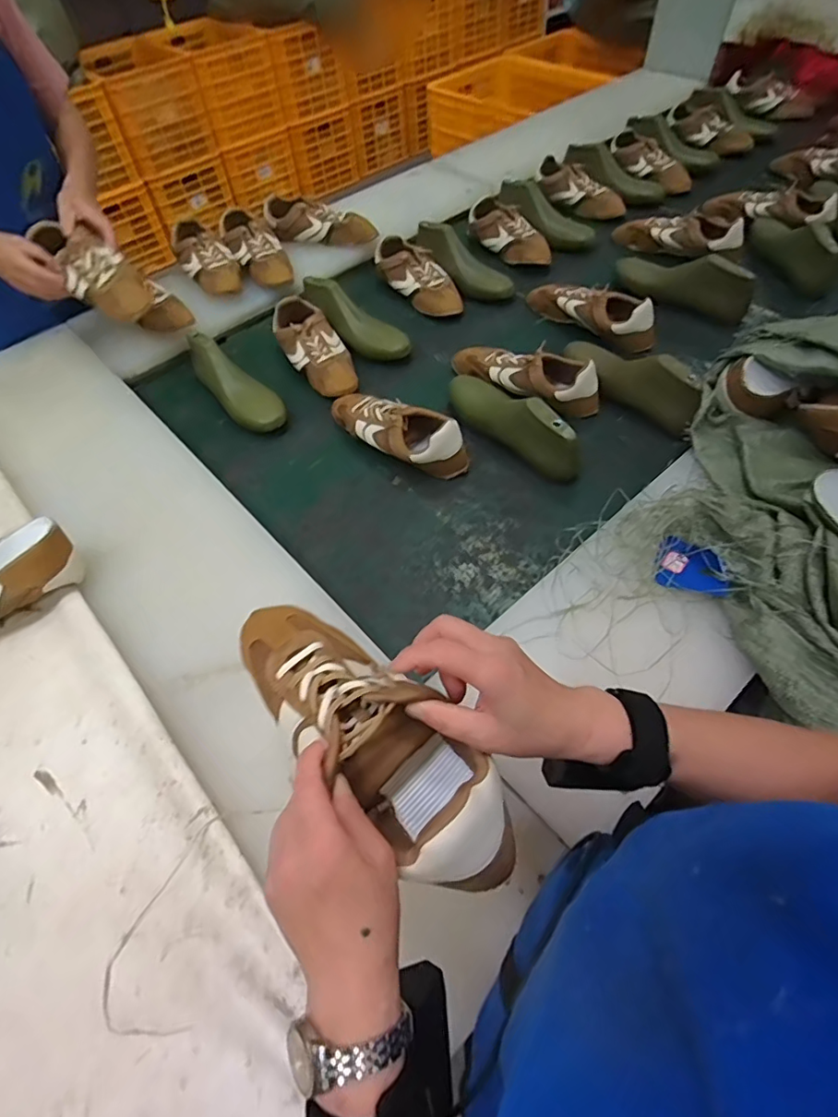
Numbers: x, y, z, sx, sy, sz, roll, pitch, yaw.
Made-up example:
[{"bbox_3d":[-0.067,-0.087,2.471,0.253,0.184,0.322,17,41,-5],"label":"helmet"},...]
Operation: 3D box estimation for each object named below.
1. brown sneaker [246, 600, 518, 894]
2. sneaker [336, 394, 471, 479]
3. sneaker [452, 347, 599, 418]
[{"bbox_3d":[-0.042,0.120,0.384,0.259,0.097,0.082,36,64,27],"label":"brown sneaker"},{"bbox_3d":[-0.041,-0.212,0.851,0.268,0.074,0.093,32,65,22],"label":"sneaker"},{"bbox_3d":[0.177,-0.317,0.906,0.265,0.079,0.092,18,61,16],"label":"sneaker"}]

